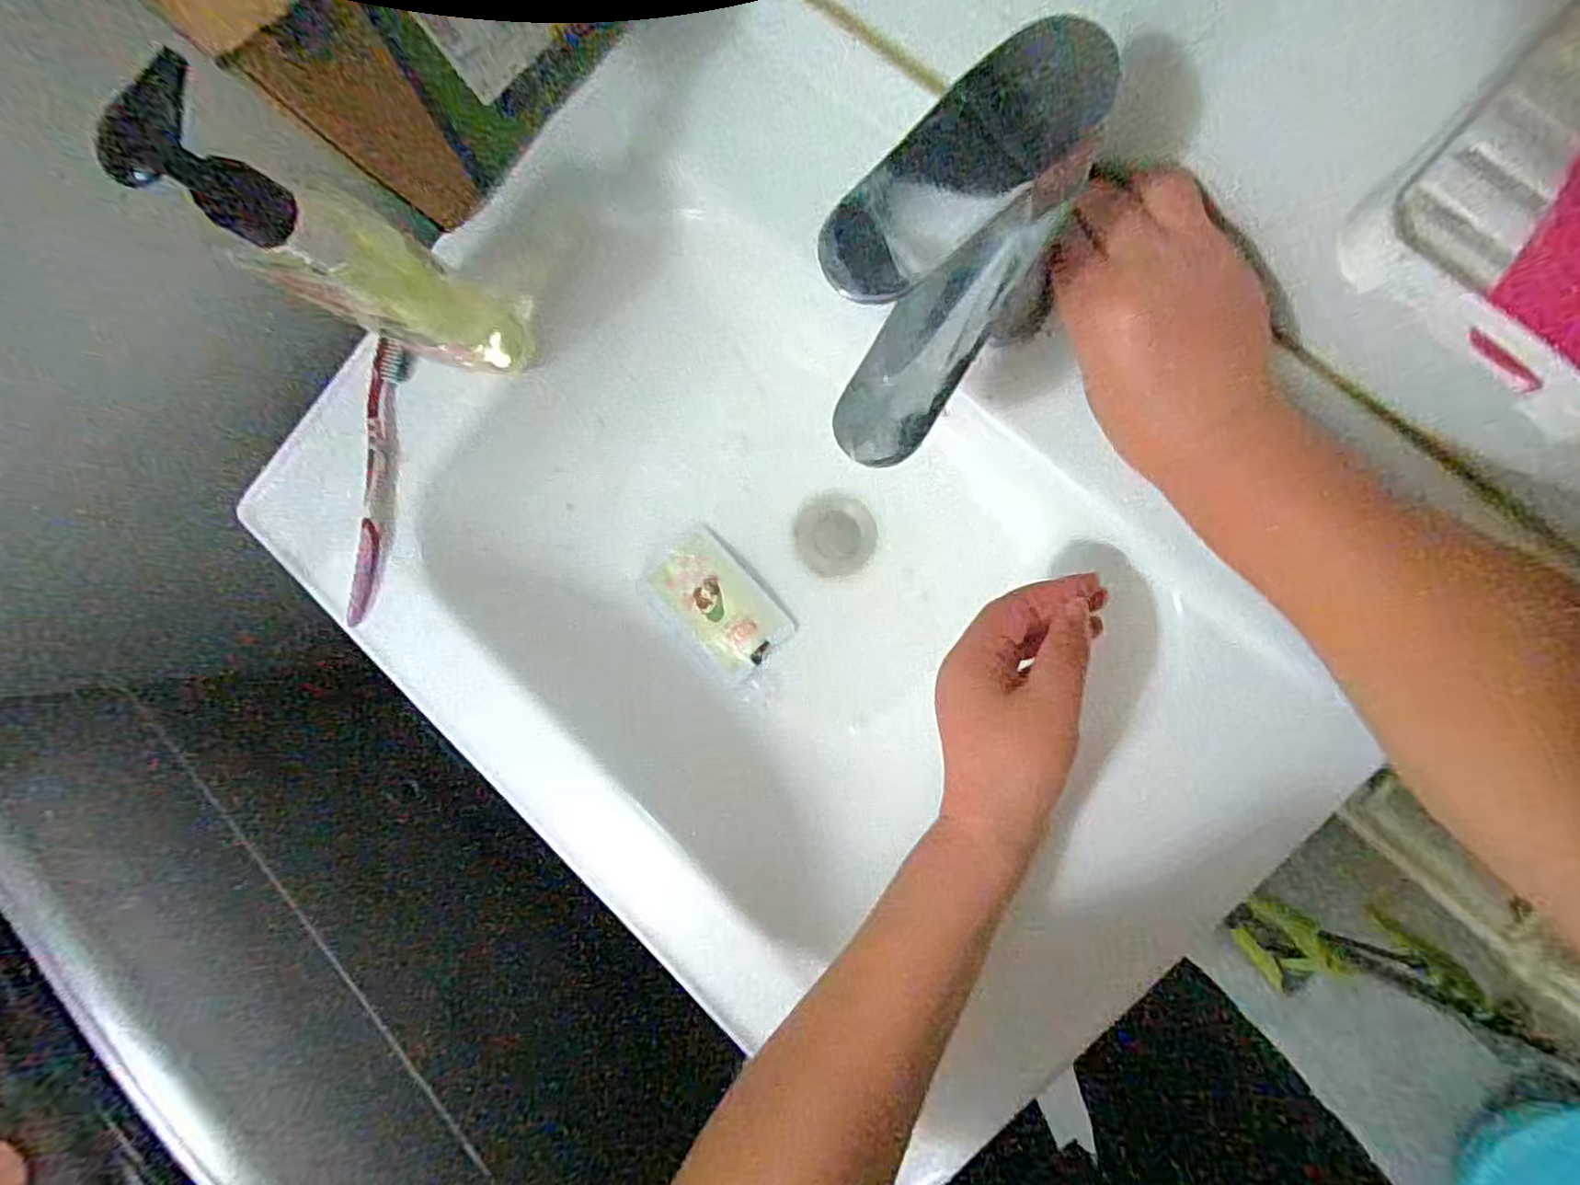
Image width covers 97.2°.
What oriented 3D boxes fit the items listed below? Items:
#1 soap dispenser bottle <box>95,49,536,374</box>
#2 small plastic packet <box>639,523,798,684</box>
[{"bbox_3d":[-0.200,-0.157,0.338,0.053,0.201,0.054,32,94,9],"label":"soap dispenser bottle"},{"bbox_3d":[-0.056,0.009,0.514,0.072,0.004,0.108,-42,83,-11],"label":"small plastic packet"}]

